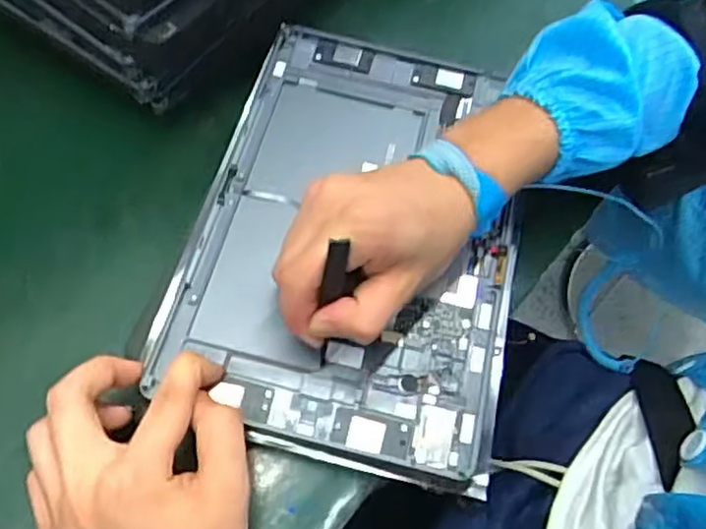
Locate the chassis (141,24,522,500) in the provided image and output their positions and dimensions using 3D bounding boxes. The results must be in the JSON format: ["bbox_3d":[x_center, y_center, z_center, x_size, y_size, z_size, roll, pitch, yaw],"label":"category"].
[{"bbox_3d":[0.007,-0.021,0.381,0.174,0.024,0.256,13,61,4],"label":"chassis"}]

